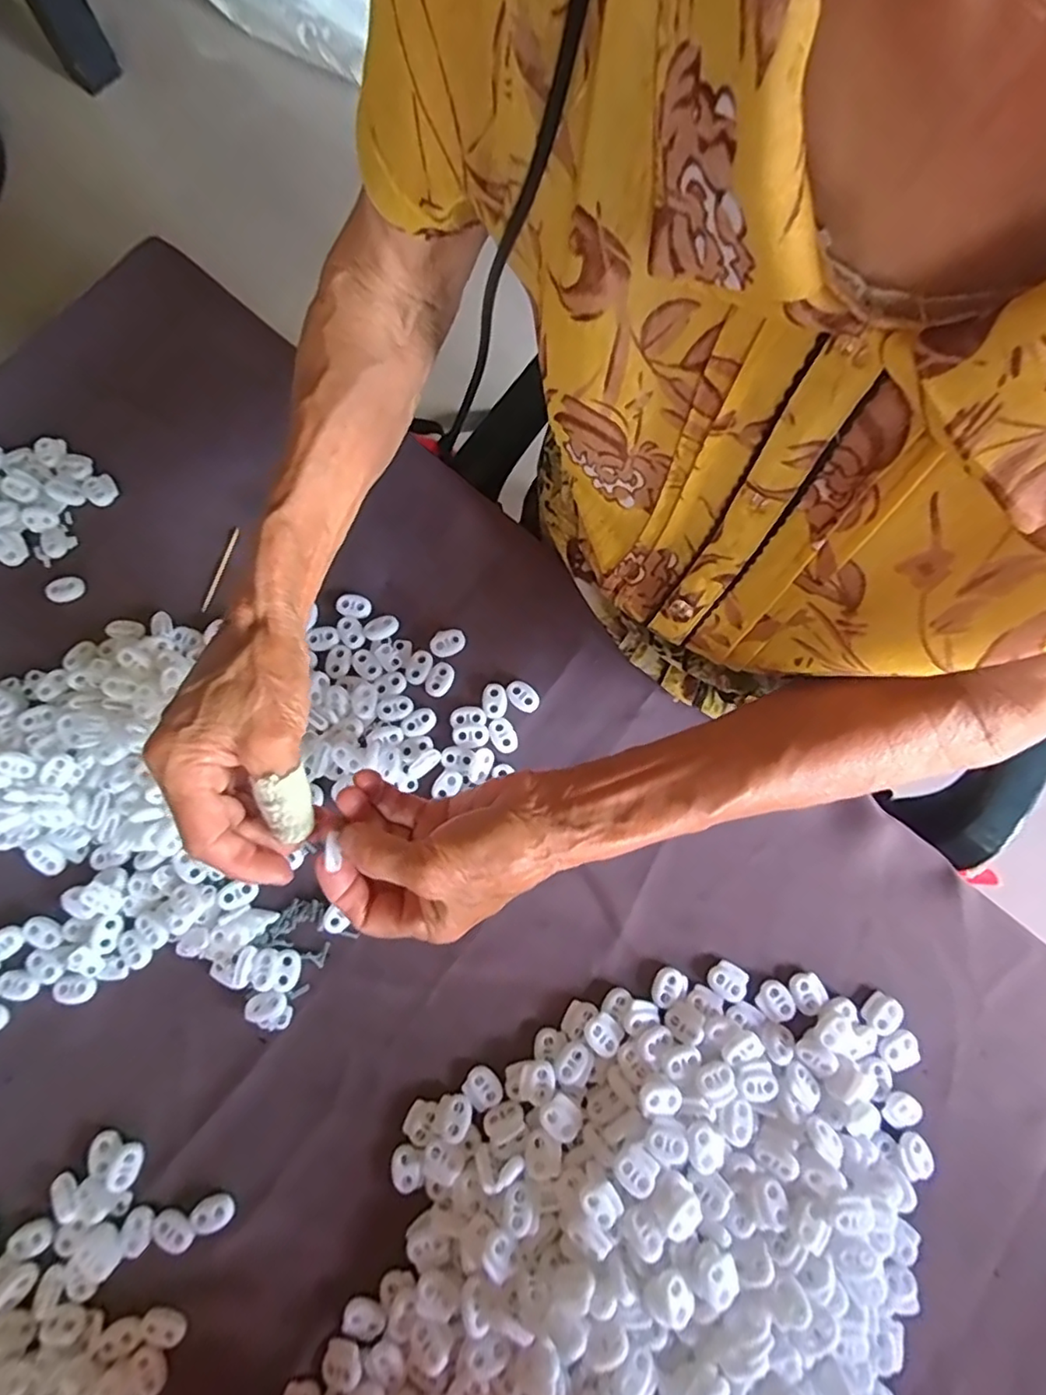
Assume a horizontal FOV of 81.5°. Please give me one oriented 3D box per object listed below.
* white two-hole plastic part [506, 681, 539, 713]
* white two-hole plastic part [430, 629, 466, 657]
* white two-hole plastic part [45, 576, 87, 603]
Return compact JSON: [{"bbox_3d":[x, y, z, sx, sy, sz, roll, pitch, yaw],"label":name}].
[{"bbox_3d":[0.000,-0.001,0.387,0.022,0.004,0.016,41,78,9],"label":"white two-hole plastic part"},{"bbox_3d":[-0.049,-0.035,0.393,0.022,0.004,0.017,-12,76,-5],"label":"white two-hole plastic part"},{"bbox_3d":[-0.302,-0.072,0.400,0.022,0.006,0.016,-37,79,-10],"label":"white two-hole plastic part"}]

